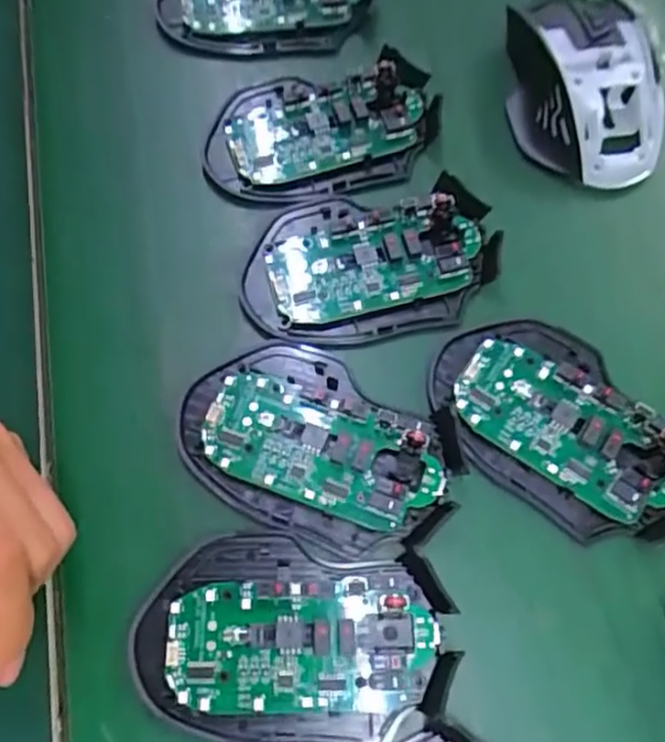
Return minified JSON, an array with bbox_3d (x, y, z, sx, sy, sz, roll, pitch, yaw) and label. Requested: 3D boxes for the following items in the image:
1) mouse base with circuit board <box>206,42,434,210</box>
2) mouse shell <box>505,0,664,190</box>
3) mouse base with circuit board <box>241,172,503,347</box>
[{"bbox_3d":[-0.005,-0.120,0.340,0.113,0.016,0.067,-8,69,-4],"label":"mouse base with circuit board"},{"bbox_3d":[0.123,-0.145,0.345,0.068,0.032,0.103,-6,69,-3],"label":"mouse shell"},{"bbox_3d":[0.018,-0.051,0.315,0.113,0.017,0.070,-5,69,-3],"label":"mouse base with circuit board"}]

